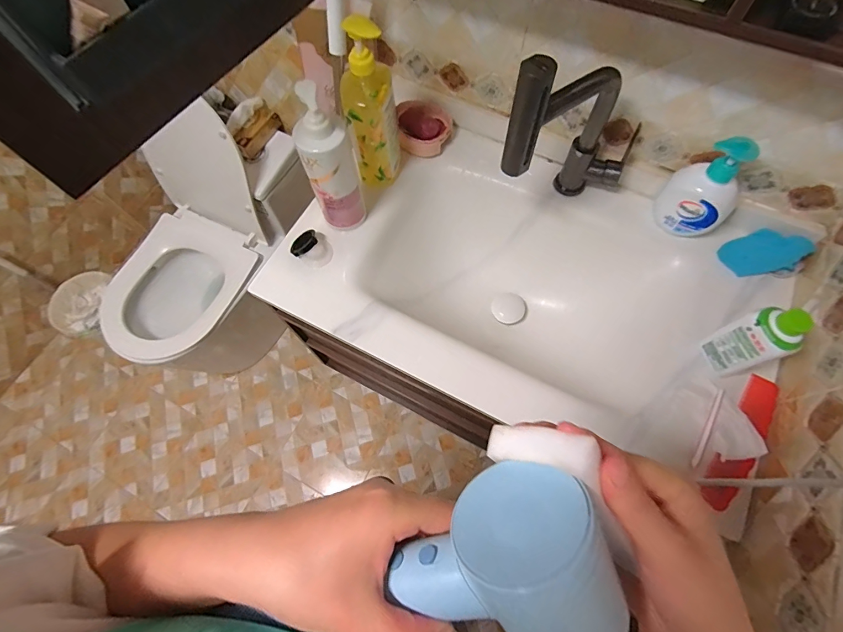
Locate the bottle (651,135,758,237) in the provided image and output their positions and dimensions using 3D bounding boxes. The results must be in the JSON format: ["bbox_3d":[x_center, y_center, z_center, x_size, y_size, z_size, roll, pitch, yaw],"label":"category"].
[{"bbox_3d":[0.434,-0.194,0.605,0.066,0.156,0.102,-35,72,-11],"label":"bottle"}]

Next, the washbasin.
[{"bbox_3d":[0.152,-0.055,0.730,0.755,0.186,0.475,23,71,10],"label":"washbasin"}]

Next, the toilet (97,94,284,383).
[{"bbox_3d":[-0.676,-0.124,1.225,0.356,0.687,0.578,24,71,10],"label":"toilet"}]

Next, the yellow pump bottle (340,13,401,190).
[{"bbox_3d":[-0.076,-0.311,0.621,0.082,0.269,0.060,-7,69,-1],"label":"yellow pump bottle"}]

